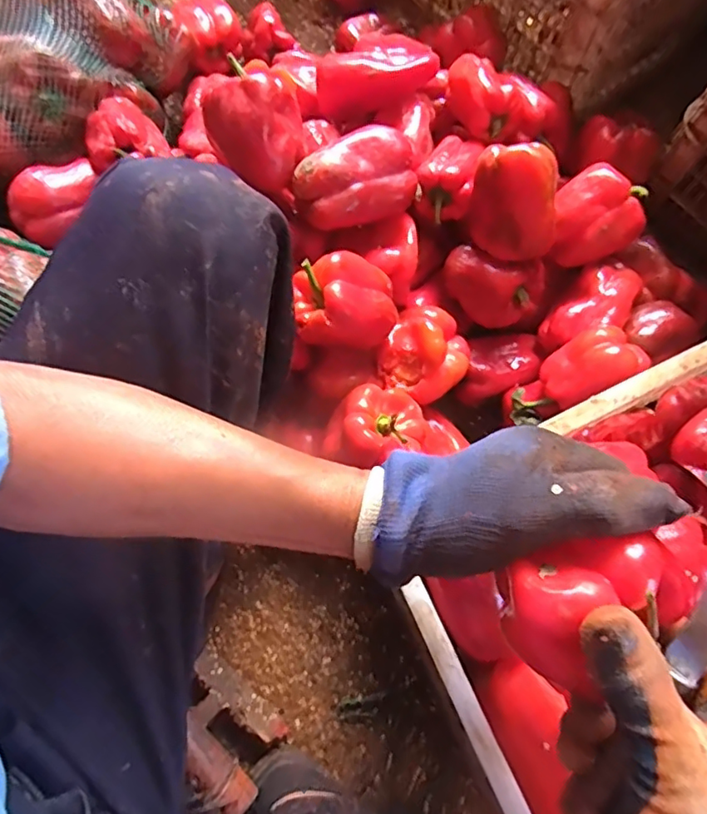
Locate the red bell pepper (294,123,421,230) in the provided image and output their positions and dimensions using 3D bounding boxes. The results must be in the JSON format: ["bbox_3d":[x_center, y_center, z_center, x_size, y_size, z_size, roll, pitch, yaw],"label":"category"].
[{"bbox_3d":[0.001,-0.227,0.568,0.119,0.053,0.068,-26,76,-8],"label":"red bell pepper"}]

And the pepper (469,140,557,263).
[{"bbox_3d":[0.168,-0.211,0.578,0.068,0.107,0.092,-27,33,-32],"label":"pepper"}]

